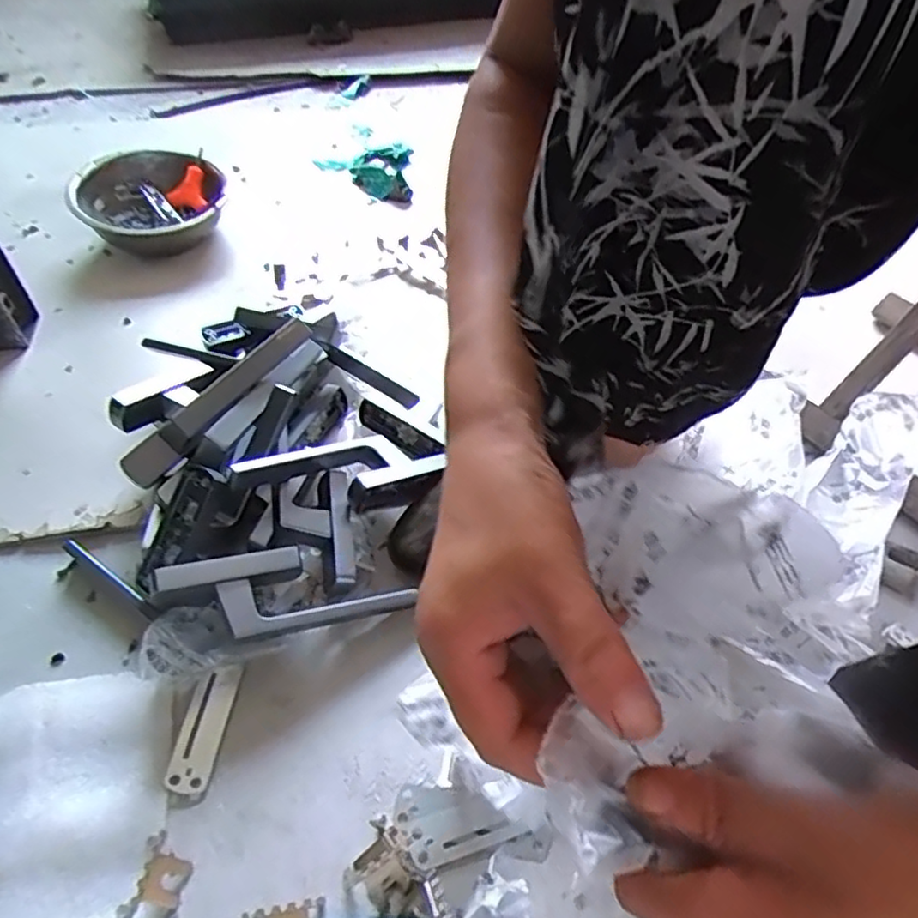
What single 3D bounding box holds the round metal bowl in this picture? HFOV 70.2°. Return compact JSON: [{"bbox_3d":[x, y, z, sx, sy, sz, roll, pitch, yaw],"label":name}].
[{"bbox_3d":[-0.377,-0.320,0.812,0.165,0.088,0.171,-12,51,-10],"label":"round metal bowl"}]

